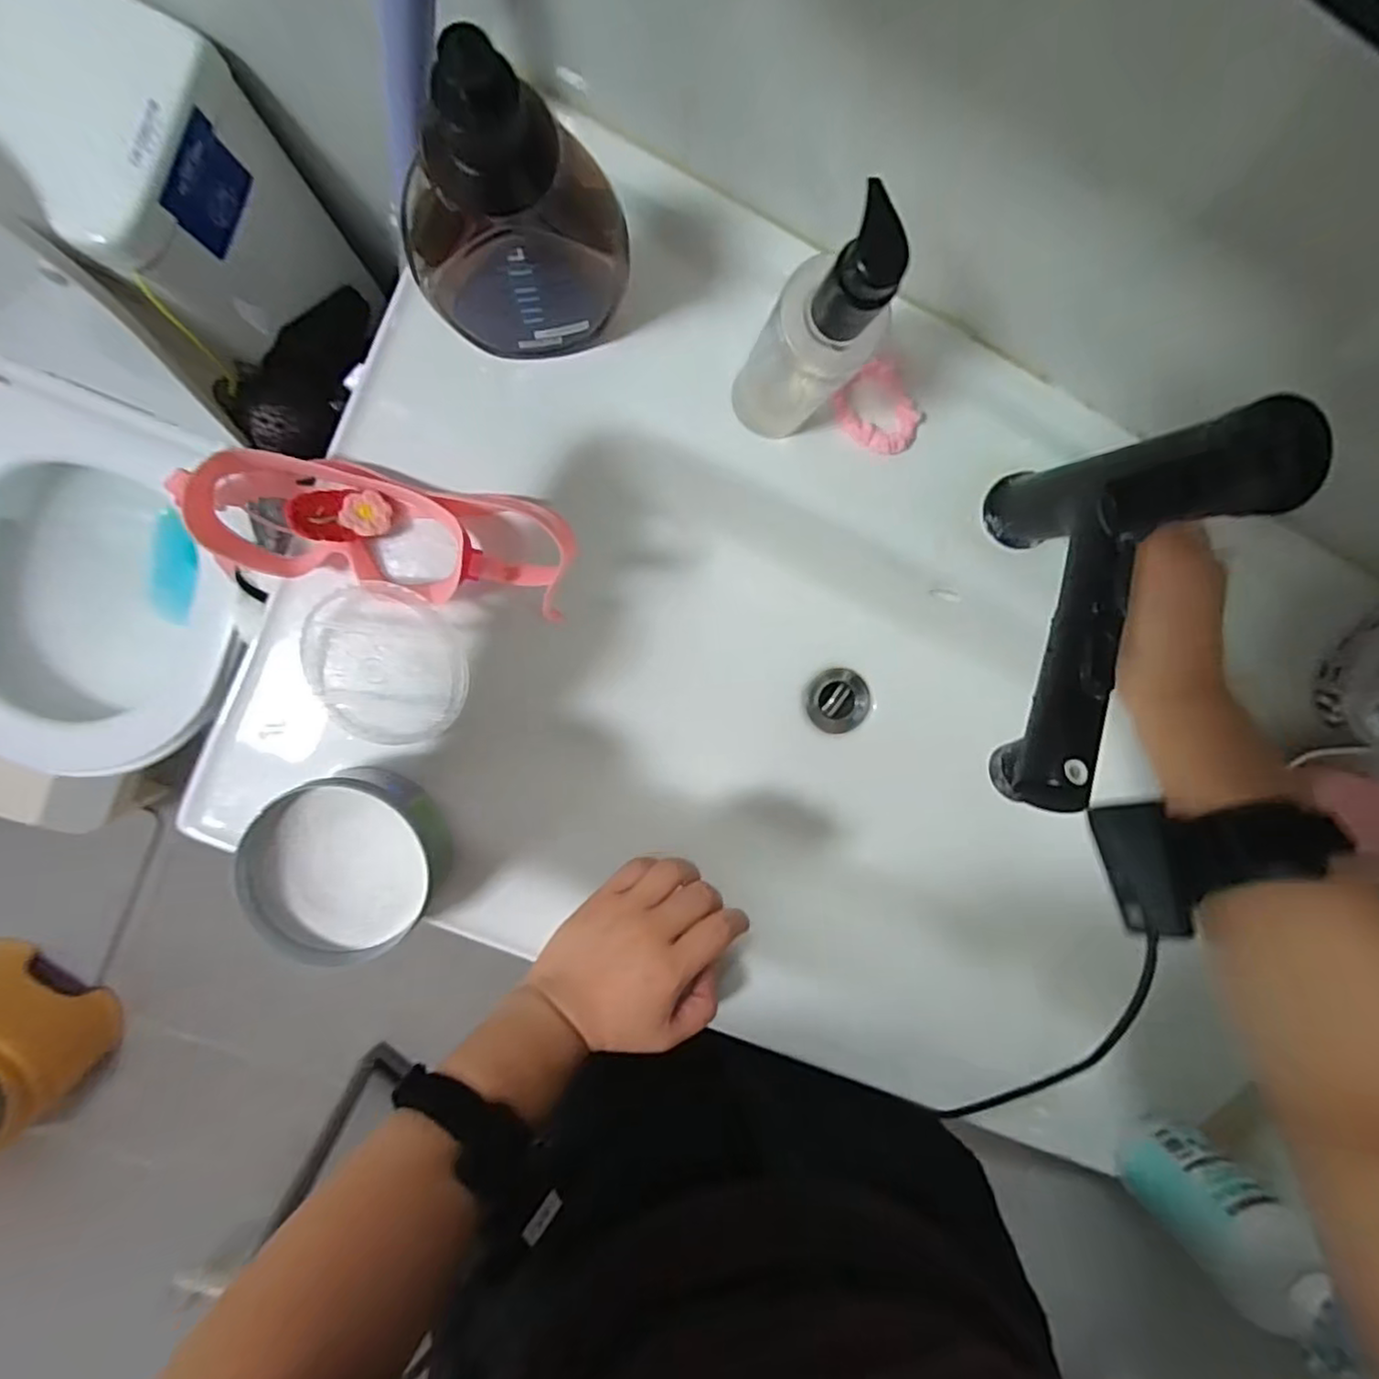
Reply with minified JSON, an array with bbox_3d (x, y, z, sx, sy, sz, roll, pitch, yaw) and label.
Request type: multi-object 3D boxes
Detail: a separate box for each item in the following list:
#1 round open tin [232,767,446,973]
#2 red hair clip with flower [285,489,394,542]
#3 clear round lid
[{"bbox_3d":[-0.202,0.102,0.384,0.107,0.049,0.102,-1,97,-6],"label":"round open tin"},{"bbox_3d":[-0.198,-0.100,0.373,0.051,0.011,0.031,-15,83,-31],"label":"red hair clip with flower"},{"bbox_3d":[-0.181,-0.014,0.394,0.094,0.018,0.096,3,107,9],"label":"clear round lid"}]

